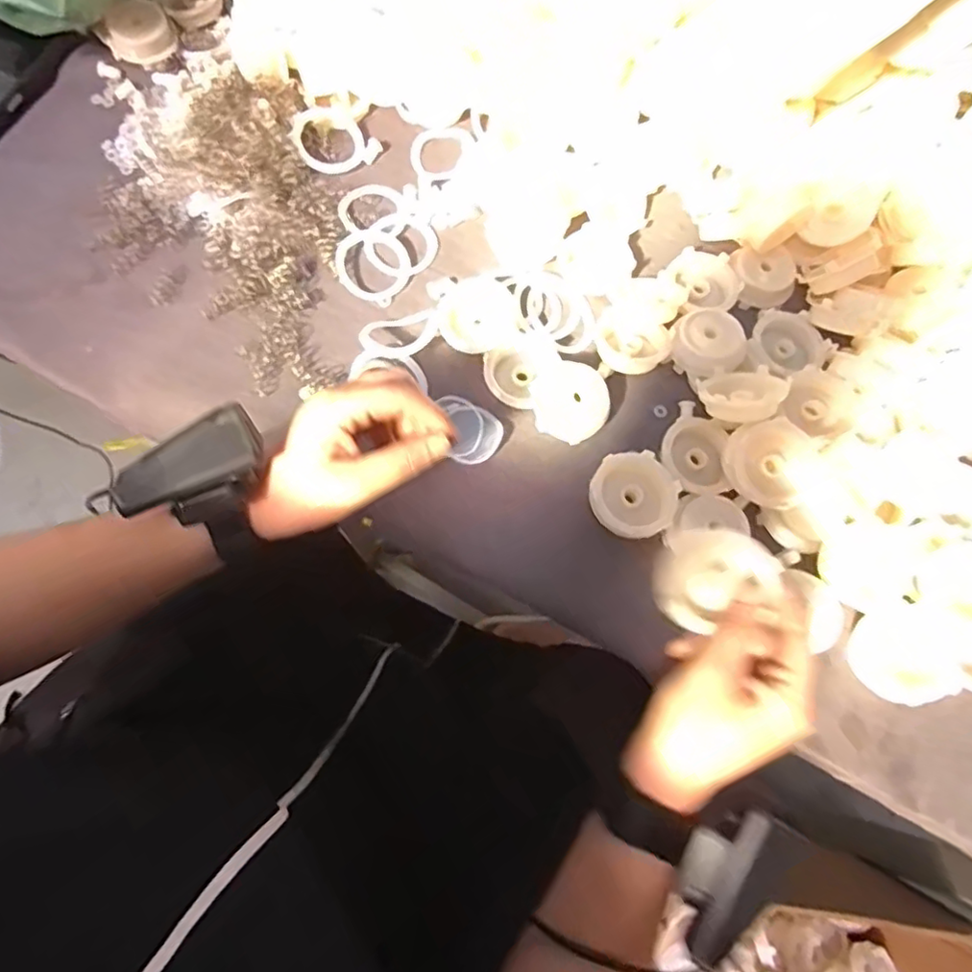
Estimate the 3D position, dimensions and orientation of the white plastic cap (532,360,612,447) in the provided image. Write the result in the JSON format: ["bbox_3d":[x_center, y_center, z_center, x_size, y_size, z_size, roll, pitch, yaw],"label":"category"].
[{"bbox_3d":[0.058,-0.057,0.415,0.052,0.016,0.052,0,89,3],"label":"white plastic cap"}]

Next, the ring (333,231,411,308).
[{"bbox_3d":[-0.083,-0.164,0.448,0.051,0.009,0.056,3,76,-11],"label":"ring"}]

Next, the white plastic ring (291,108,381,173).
[{"bbox_3d":[-0.120,-0.270,0.474,0.061,0.009,0.056,4,70,-11],"label":"white plastic ring"}]

